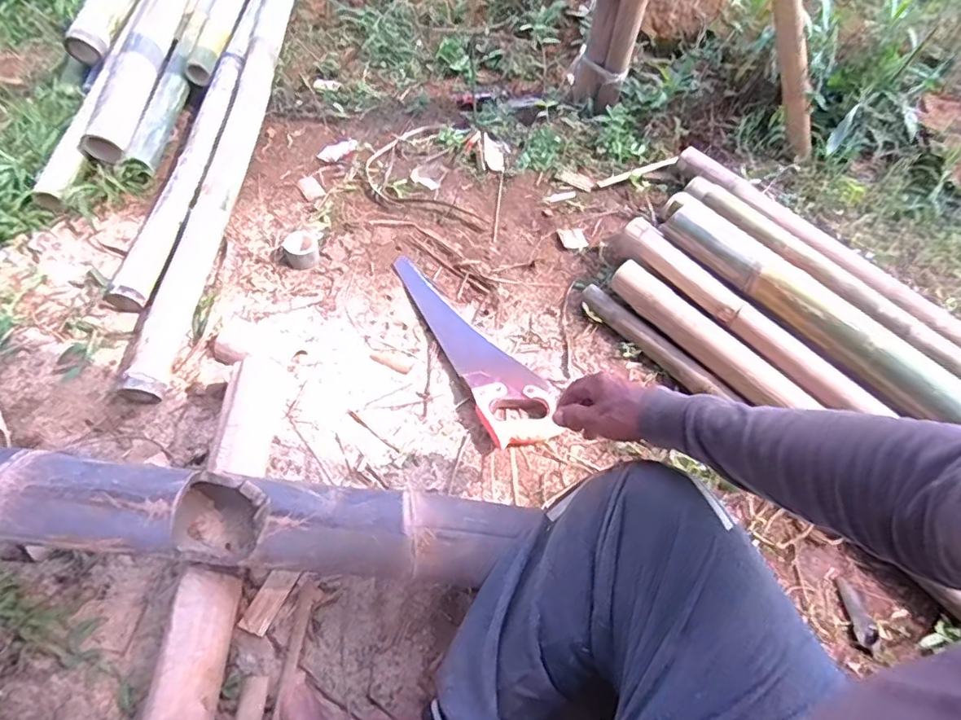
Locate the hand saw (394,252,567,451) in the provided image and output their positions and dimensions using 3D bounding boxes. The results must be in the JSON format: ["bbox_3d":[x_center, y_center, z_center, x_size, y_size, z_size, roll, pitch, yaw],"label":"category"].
[{"bbox_3d":[-0.028,-0.037,0.967,0.125,0.032,0.465,-26,54,-19],"label":"hand saw"}]

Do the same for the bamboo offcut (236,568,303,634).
[{"bbox_3d":[-0.262,0.295,0.690,0.037,0.005,0.080,18,55,12],"label":"bamboo offcut"}]

